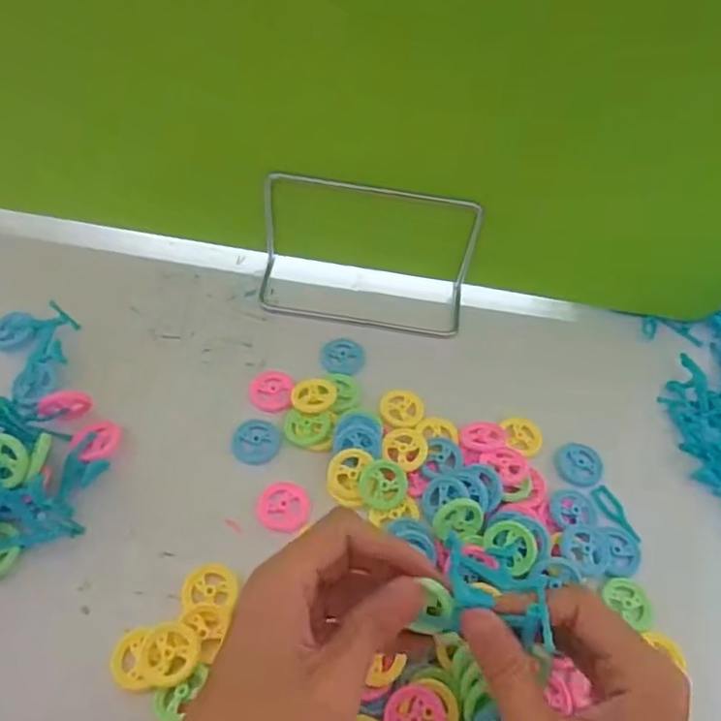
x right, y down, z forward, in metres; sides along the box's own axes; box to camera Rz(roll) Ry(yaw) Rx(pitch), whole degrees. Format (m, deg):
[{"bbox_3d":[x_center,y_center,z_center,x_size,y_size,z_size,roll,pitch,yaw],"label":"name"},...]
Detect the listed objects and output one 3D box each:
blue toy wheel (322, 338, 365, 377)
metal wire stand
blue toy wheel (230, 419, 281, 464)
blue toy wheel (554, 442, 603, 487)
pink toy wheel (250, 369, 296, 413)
[{"bbox_3d":[-0.012,-0.001,0.447,0.029,0.012,0.028,3,54,-4],"label":"blue toy wheel"},{"bbox_3d":[0.004,-0.074,0.450,0.150,0.083,0.055,8,54,0],"label":"metal wire stand"},{"bbox_3d":[-0.065,0.051,0.398,0.029,0.006,0.027,3,54,-4],"label":"blue toy wheel"},{"bbox_3d":[0.140,0.067,0.409,0.029,0.004,0.028,12,68,11],"label":"blue toy wheel"},{"bbox_3d":[-0.059,0.020,0.420,0.028,0.004,0.034,3,54,-3],"label":"pink toy wheel"}]

